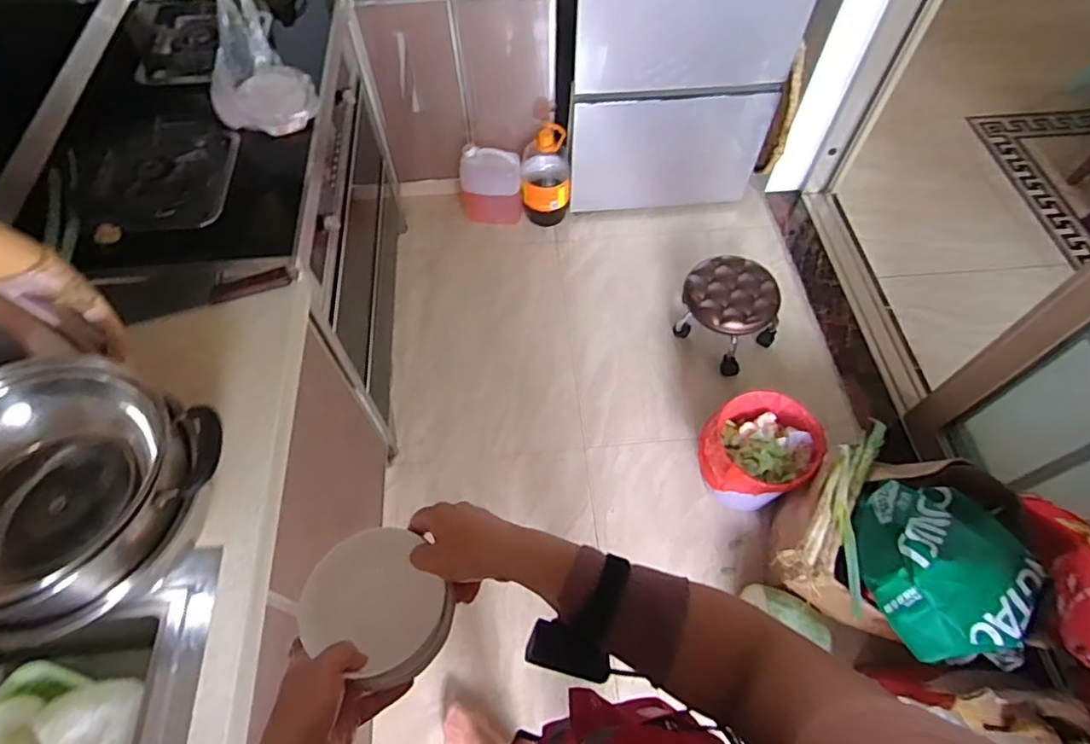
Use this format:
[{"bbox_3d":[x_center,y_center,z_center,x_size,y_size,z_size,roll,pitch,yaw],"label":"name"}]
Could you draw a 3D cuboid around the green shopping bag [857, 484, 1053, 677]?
[{"bbox_3d":[0.756,0.363,1.086,0.295,0.138,0.333,7,61,3],"label":"green shopping bag"}]

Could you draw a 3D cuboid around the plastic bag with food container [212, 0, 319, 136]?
[{"bbox_3d":[-0.514,-0.555,1.040,0.183,0.154,0.151,12,61,6],"label":"plastic bag with food container"}]

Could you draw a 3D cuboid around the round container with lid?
[{"bbox_3d":[-0.151,0.211,0.514,0.114,0.033,0.124,-1,63,2],"label":"round container with lid"}]

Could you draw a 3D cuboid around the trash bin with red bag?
[{"bbox_3d":[0.520,0.212,1.449,0.271,0.254,0.247,0,61,-1],"label":"trash bin with red bag"}]

